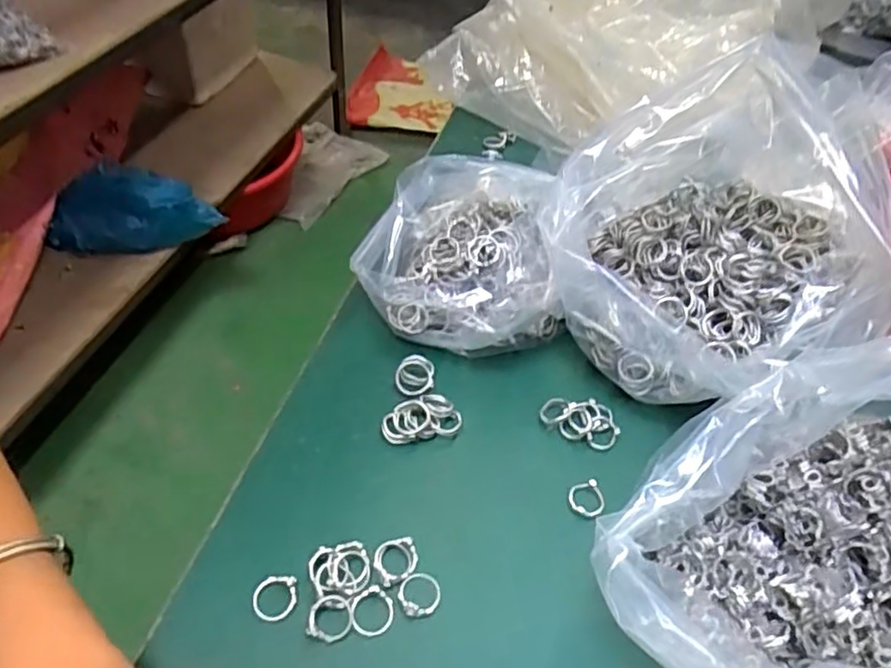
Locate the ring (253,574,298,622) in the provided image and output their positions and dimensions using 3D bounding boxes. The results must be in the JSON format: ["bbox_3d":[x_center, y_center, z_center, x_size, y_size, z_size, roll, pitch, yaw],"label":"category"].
[{"bbox_3d":[-0.085,0.131,0.329,0.021,0.004,0.020,0,48,-7],"label":"ring"}]

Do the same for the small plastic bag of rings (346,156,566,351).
[{"bbox_3d":[0.015,-0.053,0.447,0.138,0.099,0.111,16,49,7],"label":"small plastic bag of rings"}]

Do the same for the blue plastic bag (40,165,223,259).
[{"bbox_3d":[-0.547,-0.215,1.165,0.279,0.138,0.097,5,48,-3],"label":"blue plastic bag"}]

